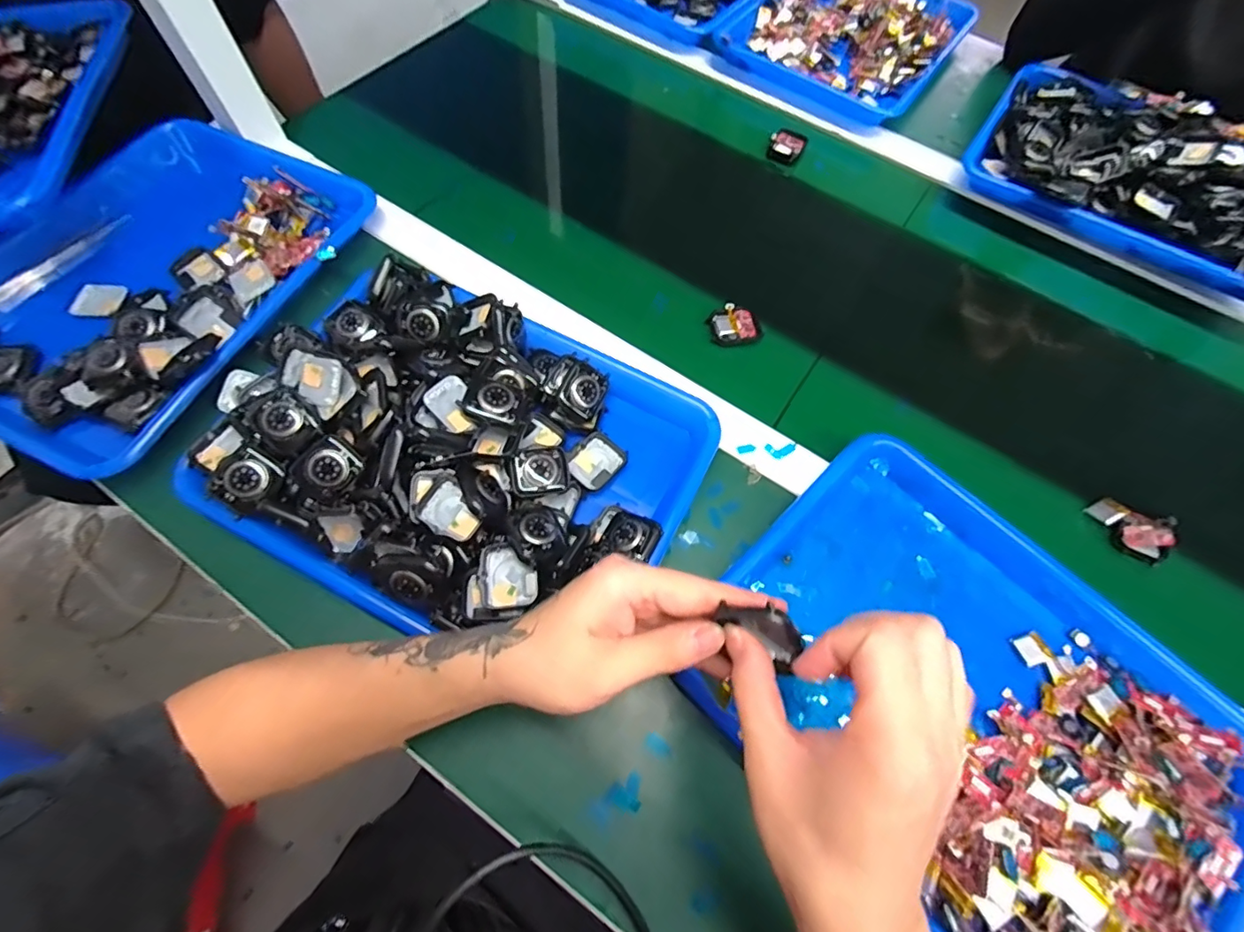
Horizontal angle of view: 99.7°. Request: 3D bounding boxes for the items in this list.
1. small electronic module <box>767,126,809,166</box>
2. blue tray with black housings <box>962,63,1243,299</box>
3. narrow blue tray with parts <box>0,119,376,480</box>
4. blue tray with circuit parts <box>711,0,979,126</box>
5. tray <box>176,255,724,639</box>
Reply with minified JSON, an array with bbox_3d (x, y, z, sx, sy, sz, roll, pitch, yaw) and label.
[{"bbox_3d":[0.190,-0.367,0.605,0.039,0.009,0.038,29,92,0],"label":"small electronic module"},{"bbox_3d":[0.558,-0.321,0.558,0.325,0.057,0.220,33,69,12],"label":"blue tray with black housings"},{"bbox_3d":[-0.401,-0.161,0.460,0.259,0.057,0.340,26,68,9],"label":"narrow blue tray with parts"},{"bbox_3d":[0.300,-0.578,0.693,0.258,0.037,0.297,32,69,12],"label":"blue tray with circuit parts"},{"bbox_3d":[-0.119,-0.016,0.384,0.334,0.064,0.246,24,67,8],"label":"tray"}]

